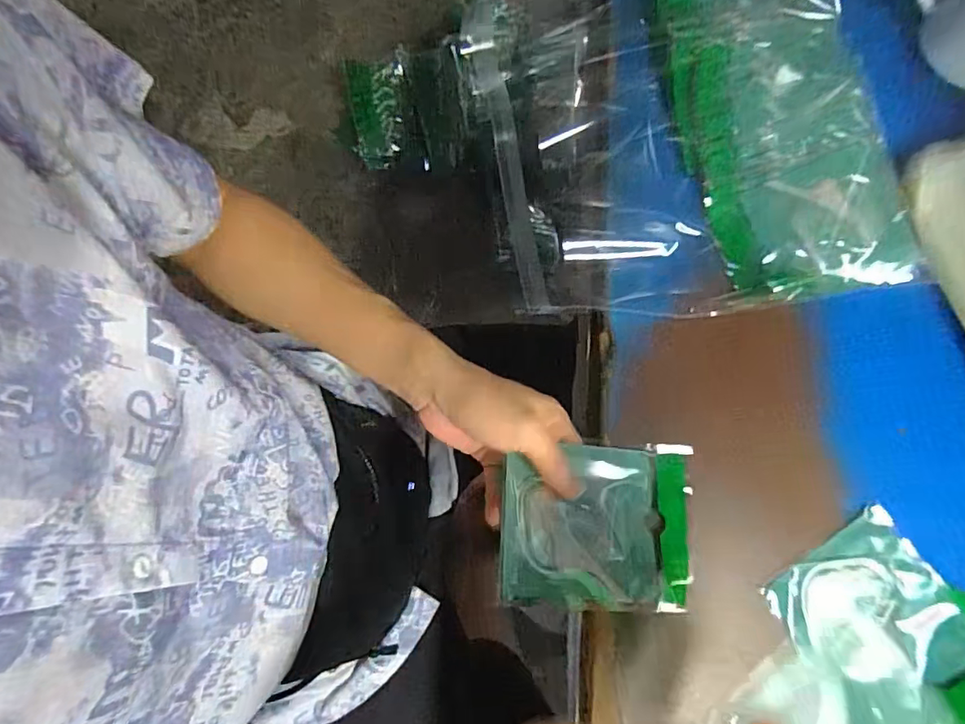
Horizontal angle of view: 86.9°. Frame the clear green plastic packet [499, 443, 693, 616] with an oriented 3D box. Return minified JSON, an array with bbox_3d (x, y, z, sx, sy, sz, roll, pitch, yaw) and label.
[{"bbox_3d":[0.079,0.109,0.345,0.130,0.010,0.106,6,69,-8],"label":"clear green plastic packet"}]

